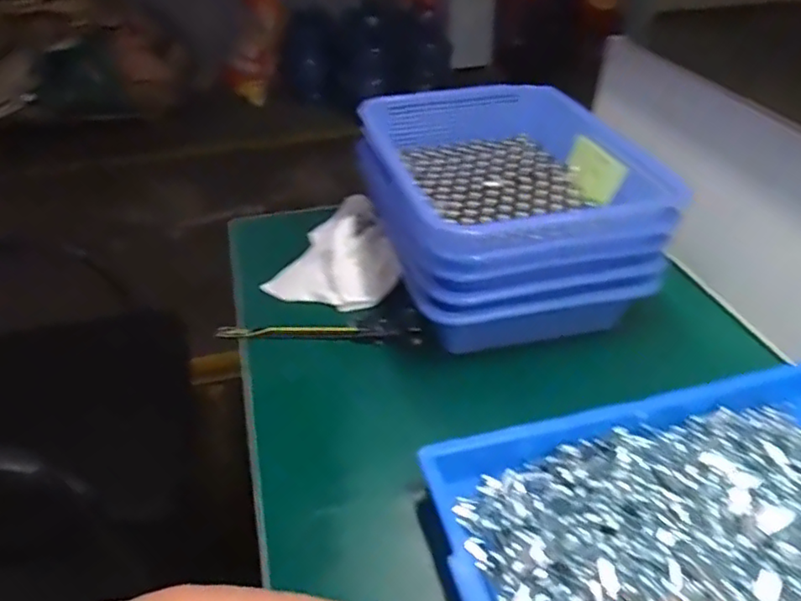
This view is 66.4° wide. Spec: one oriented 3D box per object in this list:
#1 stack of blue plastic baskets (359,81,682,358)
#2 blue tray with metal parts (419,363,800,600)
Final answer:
[{"bbox_3d":[0.117,-0.118,0.752,0.275,0.158,0.348,-9,39,-10],"label":"stack of blue plastic baskets"},{"bbox_3d":[0.262,0.187,0.463,0.428,0.046,0.291,-10,39,-12],"label":"blue tray with metal parts"}]

